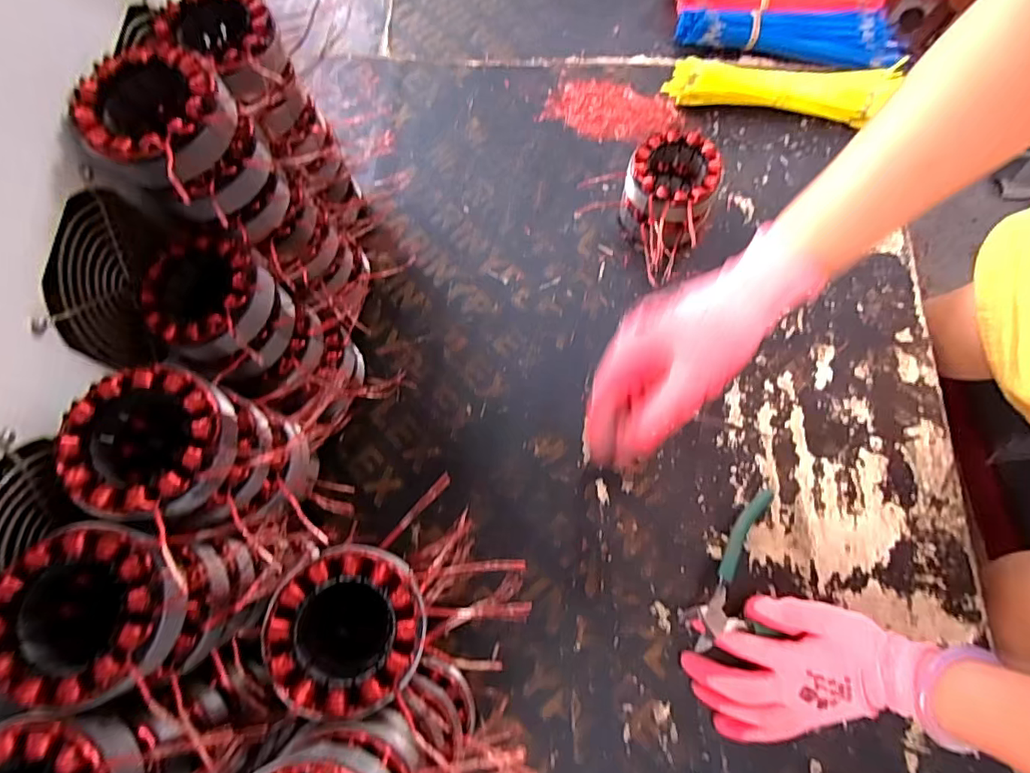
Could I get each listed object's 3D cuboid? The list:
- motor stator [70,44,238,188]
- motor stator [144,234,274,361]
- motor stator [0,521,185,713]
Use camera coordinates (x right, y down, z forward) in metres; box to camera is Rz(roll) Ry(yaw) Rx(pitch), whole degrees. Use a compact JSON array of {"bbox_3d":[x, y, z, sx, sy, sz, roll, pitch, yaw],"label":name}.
[{"bbox_3d":[-0.227,-0.171,0.346,0.083,0.037,0.082,0,72,1],"label":"motor stator"},{"bbox_3d":[-0.219,-0.062,0.393,0.092,0.041,0.089,-8,72,-1],"label":"motor stator"},{"bbox_3d":[-0.224,0.117,0.285,0.083,0.033,0.084,11,73,5],"label":"motor stator"}]

